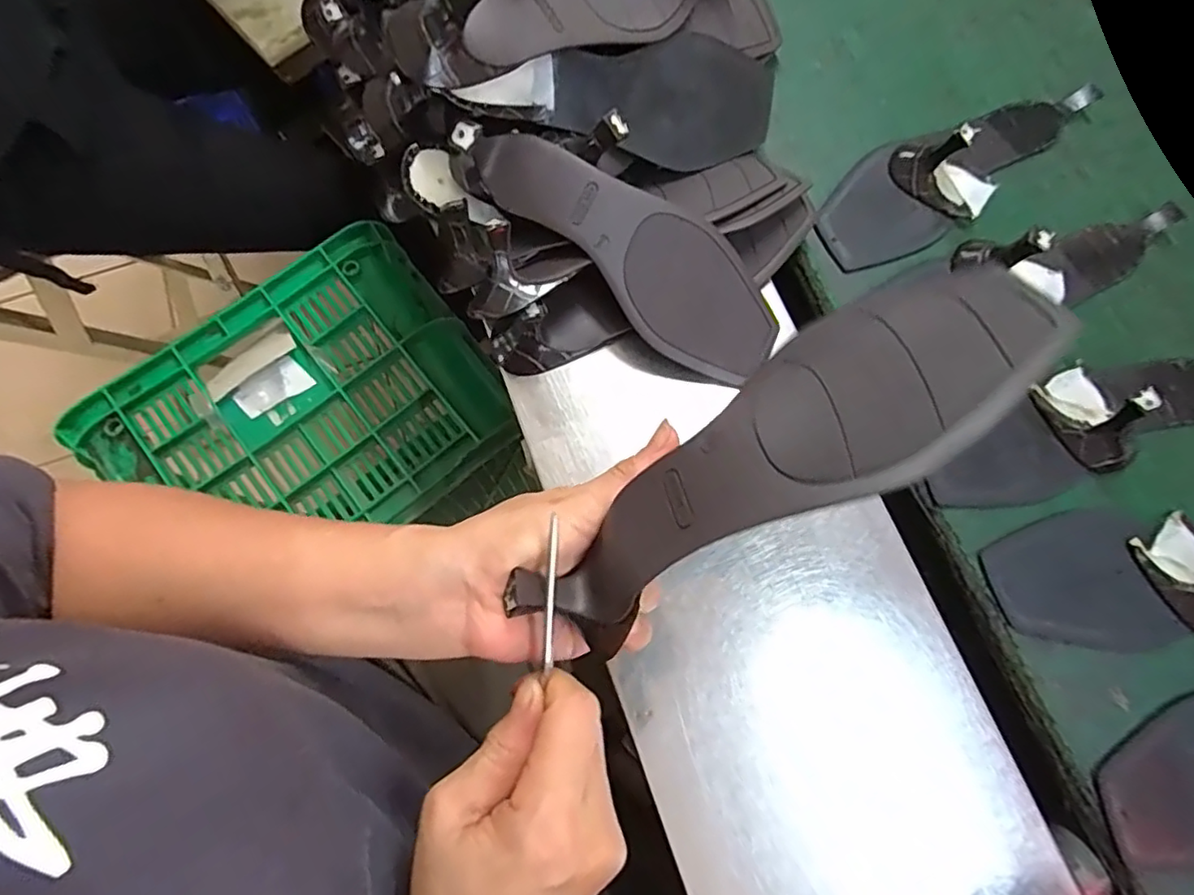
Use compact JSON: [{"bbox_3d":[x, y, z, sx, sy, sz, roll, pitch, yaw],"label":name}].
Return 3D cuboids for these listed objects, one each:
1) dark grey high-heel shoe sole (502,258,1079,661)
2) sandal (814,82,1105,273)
[{"bbox_3d":[0.067,0.006,0.243,0.224,0.072,0.064,-36,76,8],"label":"dark grey high-heel shoe sole"},{"bbox_3d":[0.271,-0.216,0.450,0.253,0.047,0.086,-31,76,-8],"label":"sandal"}]

